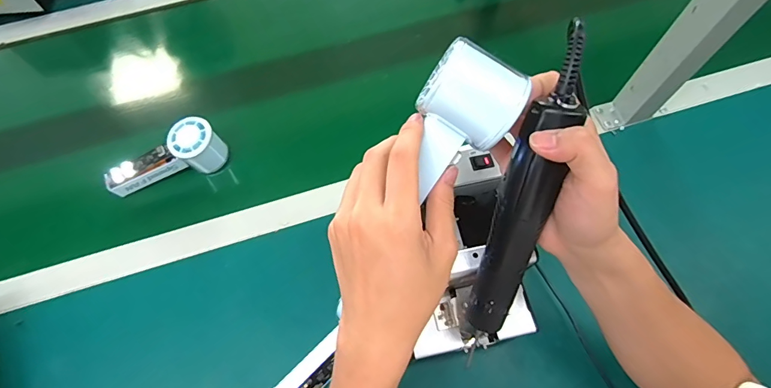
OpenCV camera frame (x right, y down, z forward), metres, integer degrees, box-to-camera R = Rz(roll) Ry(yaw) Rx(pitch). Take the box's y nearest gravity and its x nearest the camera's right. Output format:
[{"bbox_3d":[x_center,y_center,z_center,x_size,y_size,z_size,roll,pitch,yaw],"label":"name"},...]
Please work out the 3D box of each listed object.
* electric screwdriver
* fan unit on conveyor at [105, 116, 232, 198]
[{"bbox_3d":[0.099,0.011,0.314,0.035,0.256,0.035,13,25,5],"label":"electric screwdriver"},{"bbox_3d":[-0.288,-0.042,0.551,0.147,0.065,0.049,-31,71,-10],"label":"fan unit on conveyor"}]

